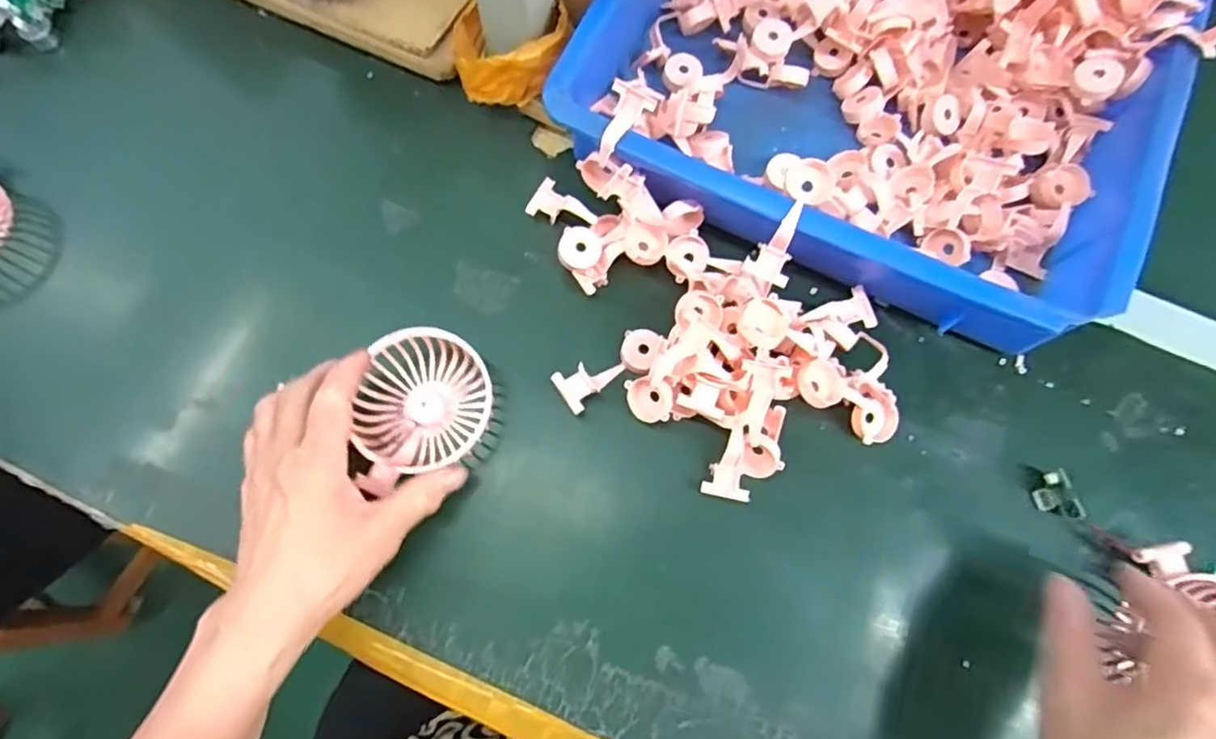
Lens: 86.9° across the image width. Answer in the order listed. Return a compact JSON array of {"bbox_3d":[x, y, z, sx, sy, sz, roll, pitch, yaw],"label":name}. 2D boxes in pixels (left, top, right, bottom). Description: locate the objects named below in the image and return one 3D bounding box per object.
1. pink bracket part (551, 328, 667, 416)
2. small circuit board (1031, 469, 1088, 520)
[{"bbox_3d":[0.003,-0.001,0.421,0.077,0.022,0.029,-32,76,-11],"label":"pink bracket part"},{"bbox_3d":[0.280,0.080,0.404,0.016,0.024,0.030,-9,73,-4],"label":"small circuit board"}]

